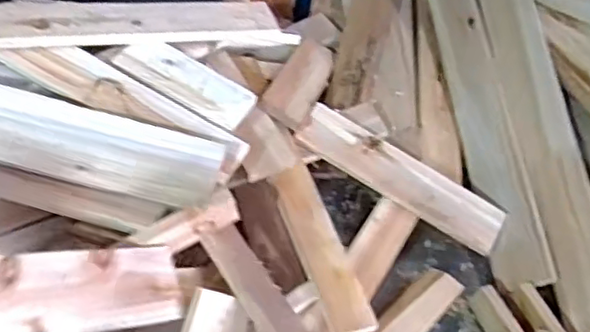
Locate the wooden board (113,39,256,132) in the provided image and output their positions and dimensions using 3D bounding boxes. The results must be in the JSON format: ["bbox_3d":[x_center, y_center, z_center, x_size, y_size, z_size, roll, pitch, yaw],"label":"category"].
[{"bbox_3d":[-0.126,-0.099,0.736,0.161,0.013,0.061,29,58,3],"label":"wooden board"}]

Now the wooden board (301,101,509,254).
[{"bbox_3d":[0.131,0.013,0.781,0.267,0.014,0.060,31,74,7],"label":"wooden board"}]

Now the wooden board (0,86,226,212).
[{"bbox_3d":[-0.220,-0.024,0.648,0.284,0.015,0.086,17,65,-3],"label":"wooden board"}]

